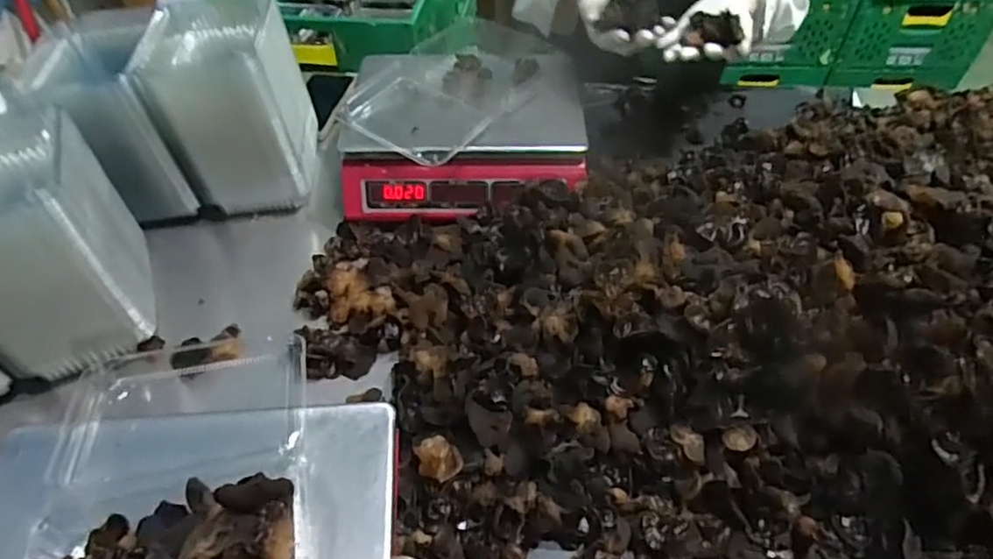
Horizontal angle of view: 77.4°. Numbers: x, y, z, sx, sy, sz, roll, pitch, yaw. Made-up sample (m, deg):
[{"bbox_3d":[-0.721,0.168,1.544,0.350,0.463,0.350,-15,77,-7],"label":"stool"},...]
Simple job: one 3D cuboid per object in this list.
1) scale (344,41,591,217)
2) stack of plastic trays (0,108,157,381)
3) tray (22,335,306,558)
[{"bbox_3d":[-0.041,-0.198,0.801,0.294,0.098,0.247,0,48,0],"label":"scale"},{"bbox_3d":[-0.461,-0.045,0.626,0.144,0.182,0.205,-19,51,-17],"label":"stack of plastic trays"},{"bbox_3d":[-0.229,0.142,0.433,0.185,0.068,0.265,-10,49,-9],"label":"tray"}]

